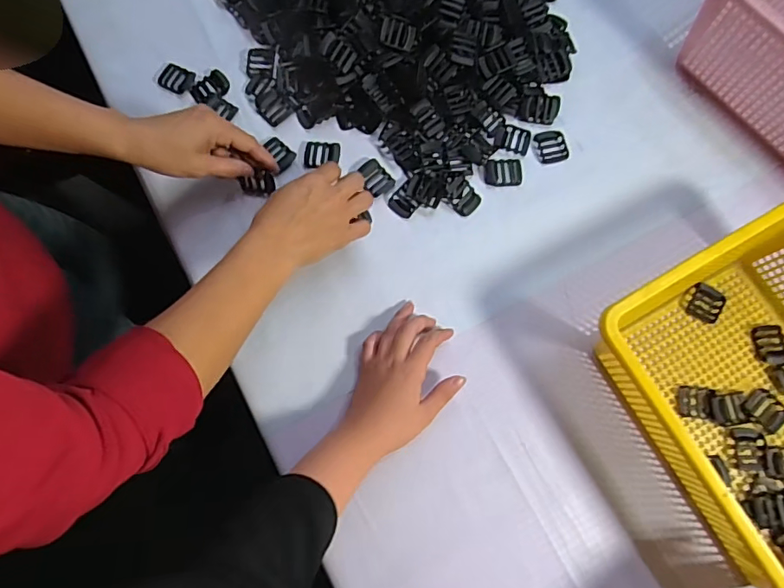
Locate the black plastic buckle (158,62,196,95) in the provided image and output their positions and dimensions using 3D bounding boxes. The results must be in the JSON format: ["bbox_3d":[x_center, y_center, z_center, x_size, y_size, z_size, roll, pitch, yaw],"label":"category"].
[{"bbox_3d":[-0.240,-0.240,0.560,0.040,0.004,0.029,27,76,5],"label":"black plastic buckle"}]

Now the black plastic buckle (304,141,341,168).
[{"bbox_3d":[-0.075,-0.149,0.538,0.038,0.005,0.029,6,75,0],"label":"black plastic buckle"}]

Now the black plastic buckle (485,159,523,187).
[{"bbox_3d":[0.119,-0.130,0.539,0.040,0.004,0.029,0,75,-1],"label":"black plastic buckle"}]

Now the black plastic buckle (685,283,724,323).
[{"bbox_3d":[0.311,0.007,0.501,0.034,0.009,0.036,29,77,6],"label":"black plastic buckle"}]

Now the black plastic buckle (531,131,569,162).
[{"bbox_3d":[0.171,-0.160,0.544,0.033,0.006,0.036,-10,76,-4],"label":"black plastic buckle"}]

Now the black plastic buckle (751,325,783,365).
[{"bbox_3d":[0.370,0.049,0.493,0.032,0.014,0.038,-18,77,-6],"label":"black plastic buckle"}]

